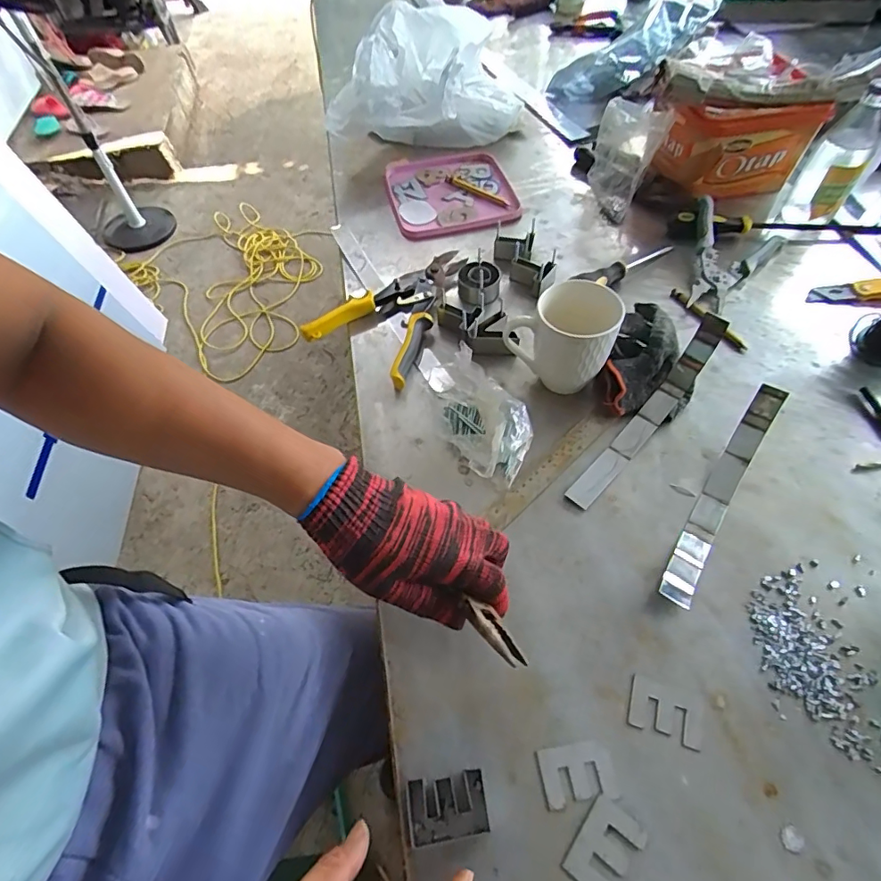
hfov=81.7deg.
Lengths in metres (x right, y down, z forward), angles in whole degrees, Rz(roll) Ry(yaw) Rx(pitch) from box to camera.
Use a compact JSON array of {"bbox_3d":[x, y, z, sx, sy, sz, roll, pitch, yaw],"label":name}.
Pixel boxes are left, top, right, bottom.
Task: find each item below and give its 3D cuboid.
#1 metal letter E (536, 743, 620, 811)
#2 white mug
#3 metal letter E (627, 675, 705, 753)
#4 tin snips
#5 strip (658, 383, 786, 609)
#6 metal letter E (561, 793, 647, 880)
[{"bbox_3d":[0.101,0.246,0.375,0.053,0.004,0.036,-10,56,-4],"label":"metal letter E"},{"bbox_3d":[0.131,-0.110,0.550,0.111,0.116,0.078,25,61,18],"label":"white mug"},{"bbox_3d":[0.176,0.211,0.395,0.054,0.004,0.037,17,59,14],"label":"metal letter E"},{"bbox_3d":[-0.075,-0.169,0.648,0.143,0.033,0.214,17,58,13],"label":"tin snips"},{"bbox_3d":[0.267,0.046,0.479,0.027,0.045,0.243,29,62,20],"label":"strip"},{"bbox_3d":[0.113,0.282,0.350,0.037,0.004,0.053,34,64,22],"label":"metal letter E"}]

